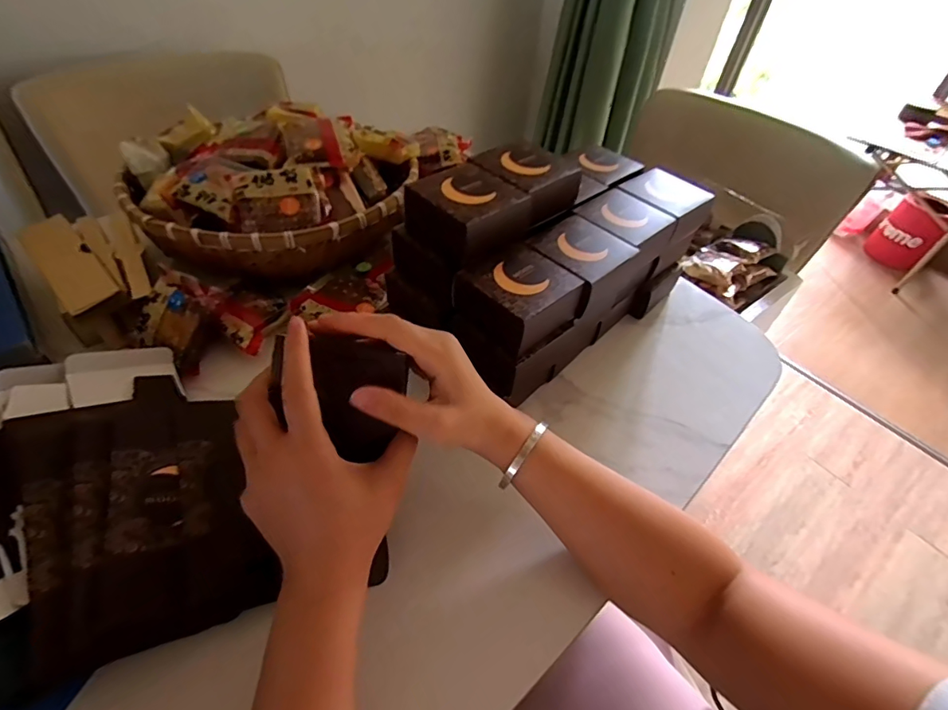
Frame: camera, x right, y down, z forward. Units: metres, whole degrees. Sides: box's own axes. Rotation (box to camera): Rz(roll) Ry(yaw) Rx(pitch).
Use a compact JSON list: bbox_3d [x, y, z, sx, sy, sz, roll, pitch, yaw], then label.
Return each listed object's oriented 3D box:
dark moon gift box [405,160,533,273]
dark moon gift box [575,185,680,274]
[{"bbox_3d":[-0.005,-0.133,0.450,0.097,0.049,0.092,36,54,25],"label":"dark moon gift box"},{"bbox_3d":[0.169,-0.139,0.540,0.090,0.052,0.089,-34,58,-31],"label":"dark moon gift box"}]

